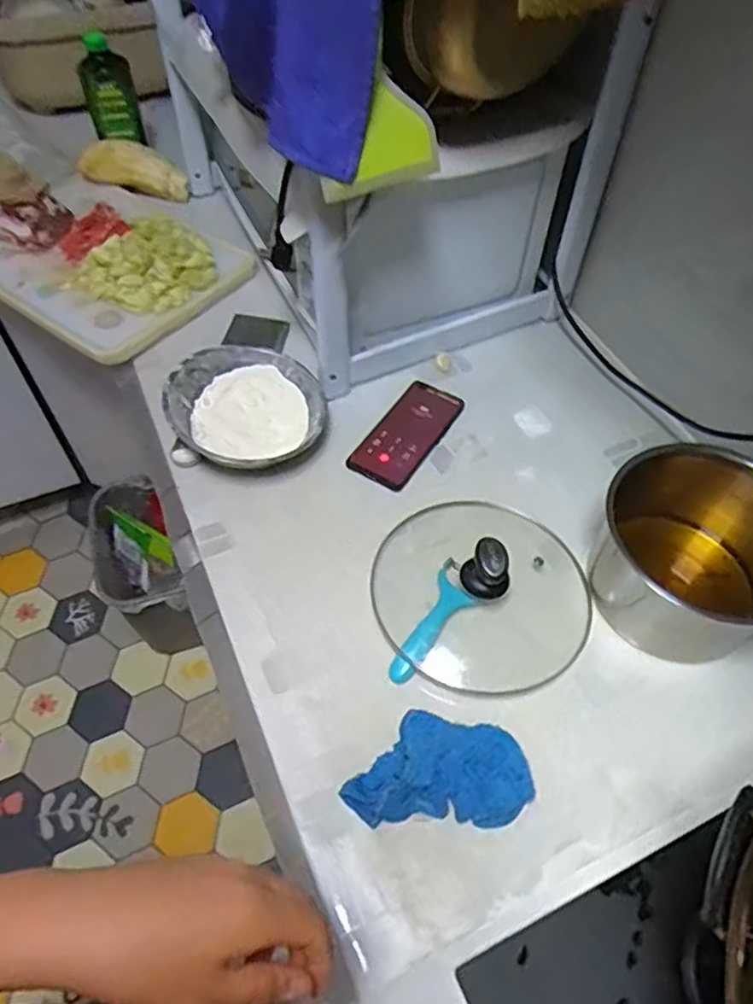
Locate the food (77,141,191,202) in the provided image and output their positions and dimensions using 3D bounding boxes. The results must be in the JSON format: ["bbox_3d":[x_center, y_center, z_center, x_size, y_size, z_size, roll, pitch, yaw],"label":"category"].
[{"bbox_3d":[-0.375,-0.524,1.071,0.161,0.067,0.064,7,51,-22],"label":"food"}]

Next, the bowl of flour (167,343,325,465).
[{"bbox_3d":[-0.151,-0.110,0.813,0.175,0.074,0.177,0,54,0],"label":"bowl of flour"}]

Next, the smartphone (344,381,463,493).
[{"bbox_3d":[0.038,-0.085,0.829,0.075,0.015,0.166,28,59,19],"label":"smartphone"}]

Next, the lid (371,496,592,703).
[{"bbox_3d":[0.105,0.075,0.680,0.216,0.071,0.208,0,54,0],"label":"lid"}]

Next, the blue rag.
[{"bbox_3d":[0.054,0.228,0.594,0.155,0.029,0.092,0,54,0],"label":"blue rag"}]

